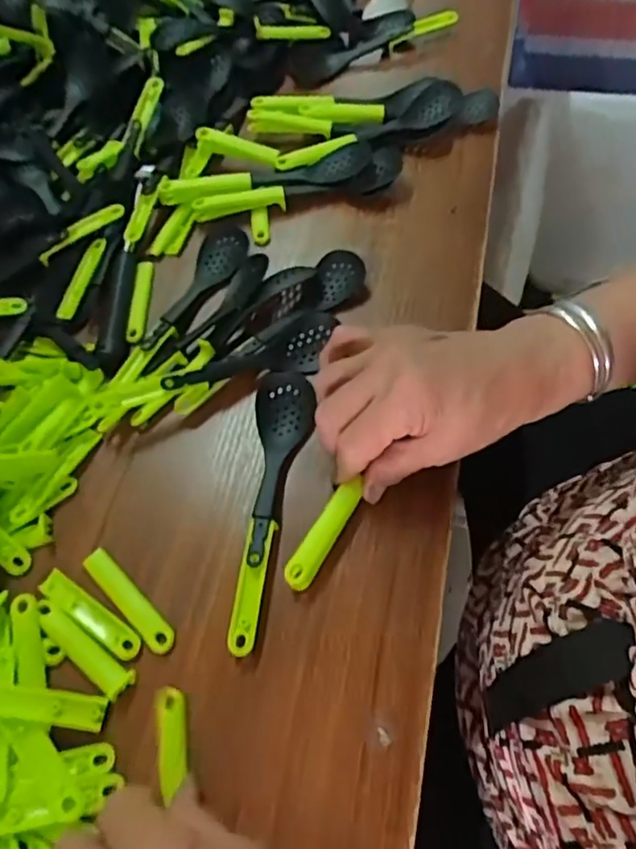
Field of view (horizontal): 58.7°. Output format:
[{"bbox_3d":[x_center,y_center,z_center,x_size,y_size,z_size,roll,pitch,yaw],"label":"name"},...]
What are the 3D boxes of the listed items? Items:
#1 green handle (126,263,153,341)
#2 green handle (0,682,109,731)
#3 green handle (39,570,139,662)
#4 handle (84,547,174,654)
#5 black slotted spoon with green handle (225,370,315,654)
[{"bbox_3d":[-0.140,-0.097,0.442,0.014,0.008,0.076,-4,61,5],"label":"green handle"},{"bbox_3d":[-0.149,0.144,0.292,0.075,0.004,0.016,14,61,-10],"label":"green handle"},{"bbox_3d":[-0.133,0.110,0.330,0.075,0.005,0.016,29,68,20],"label":"green handle"},{"bbox_3d":[-0.111,0.102,0.332,0.016,0.004,0.076,-43,65,-16],"label":"handle"},{"bbox_3d":[-0.027,0.045,0.349,0.037,0.014,0.177,0,62,7],"label":"black slotted spoon with green handle"}]

